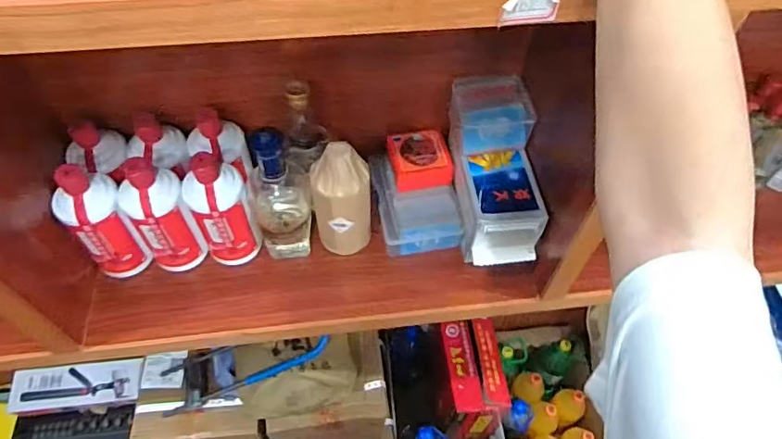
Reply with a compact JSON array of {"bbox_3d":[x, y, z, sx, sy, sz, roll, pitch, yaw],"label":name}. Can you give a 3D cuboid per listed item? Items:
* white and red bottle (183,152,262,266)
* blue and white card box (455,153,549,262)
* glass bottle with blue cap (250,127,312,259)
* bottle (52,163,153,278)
[{"bbox_3d":[-0.229,-0.011,0.710,0.073,0.180,0.068,-28,60,-20],"label":"white and red bottle"},{"bbox_3d":[0.151,-0.015,0.739,0.104,0.092,0.133,-1,55,-3],"label":"blue and white card box"},{"bbox_3d":[-0.150,-0.024,0.709,0.073,0.232,0.075,-12,56,-10],"label":"glass bottle with blue cap"},{"bbox_3d":[-0.386,0.010,0.702,0.070,0.176,0.072,-35,63,-23],"label":"bottle"}]

